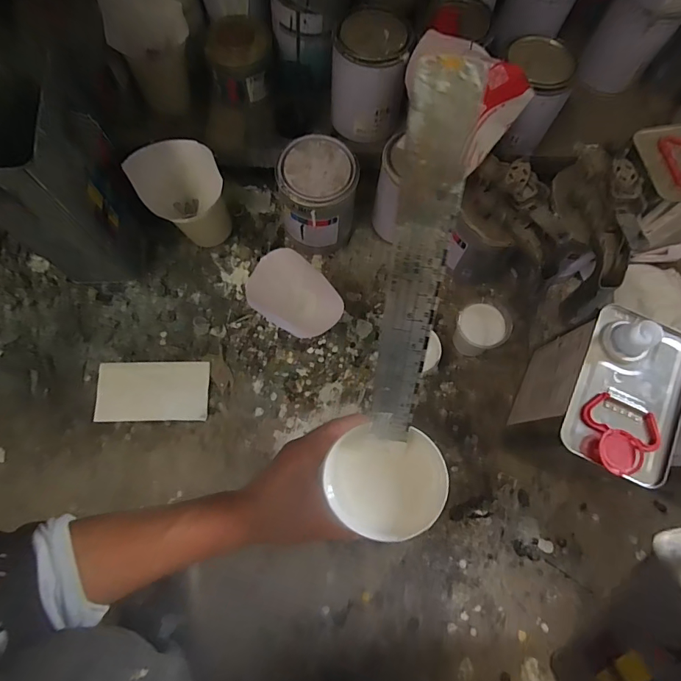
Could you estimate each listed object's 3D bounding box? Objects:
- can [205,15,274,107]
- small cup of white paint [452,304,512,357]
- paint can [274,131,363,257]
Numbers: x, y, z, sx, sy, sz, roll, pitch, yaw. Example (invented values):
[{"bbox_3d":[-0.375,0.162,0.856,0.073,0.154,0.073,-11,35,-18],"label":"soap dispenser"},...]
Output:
[{"bbox_3d":[-0.145,-0.407,0.609,0.087,0.076,0.086,0,74,-1],"label":"can"},{"bbox_3d":[0.190,-0.012,0.581,0.057,0.075,0.065,-43,79,-12],"label":"small cup of white paint"},{"bbox_3d":[-0.029,-0.203,0.594,0.102,0.132,0.110,0,74,-1],"label":"paint can"}]

